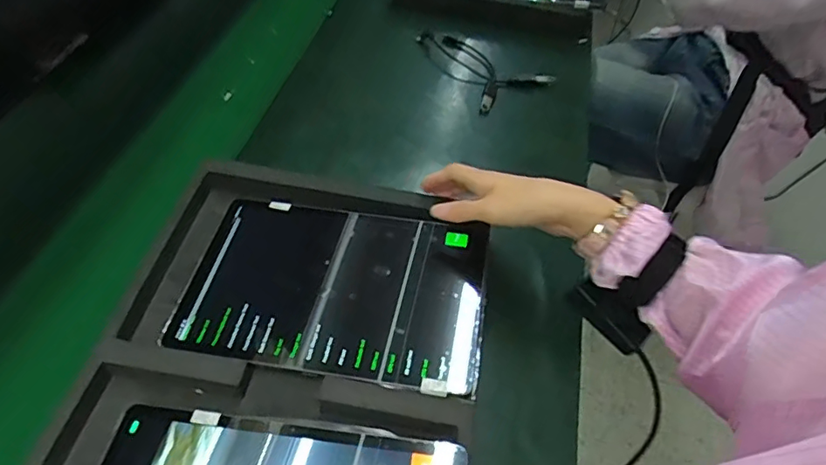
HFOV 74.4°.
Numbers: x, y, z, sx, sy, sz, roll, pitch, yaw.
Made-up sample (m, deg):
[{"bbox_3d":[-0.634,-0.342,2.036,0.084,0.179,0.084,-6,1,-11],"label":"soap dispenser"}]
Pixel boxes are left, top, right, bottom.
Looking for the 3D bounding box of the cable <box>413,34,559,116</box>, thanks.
[{"bbox_3d":[0.091,-0.238,0.754,0.129,0.018,0.169,-30,59,-26],"label":"cable"}]

